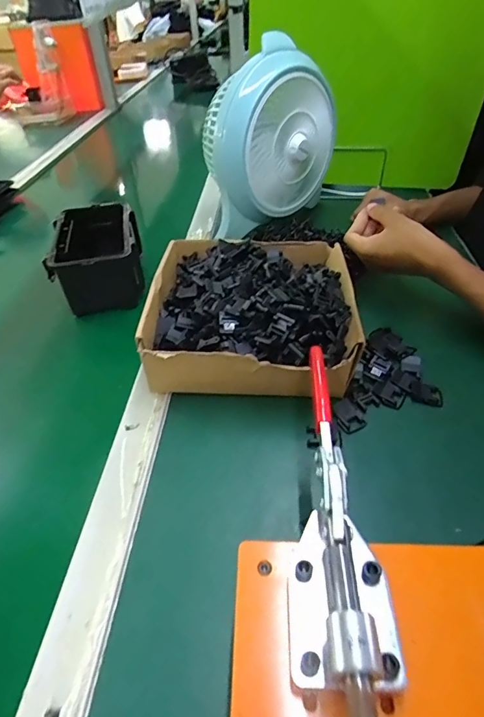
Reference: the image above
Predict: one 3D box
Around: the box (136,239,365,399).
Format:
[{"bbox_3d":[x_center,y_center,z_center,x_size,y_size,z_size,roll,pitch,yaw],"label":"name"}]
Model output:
[{"bbox_3d":[0.012,-0.058,0.489,0.213,0.084,0.232,0,42,3],"label":"box"}]

